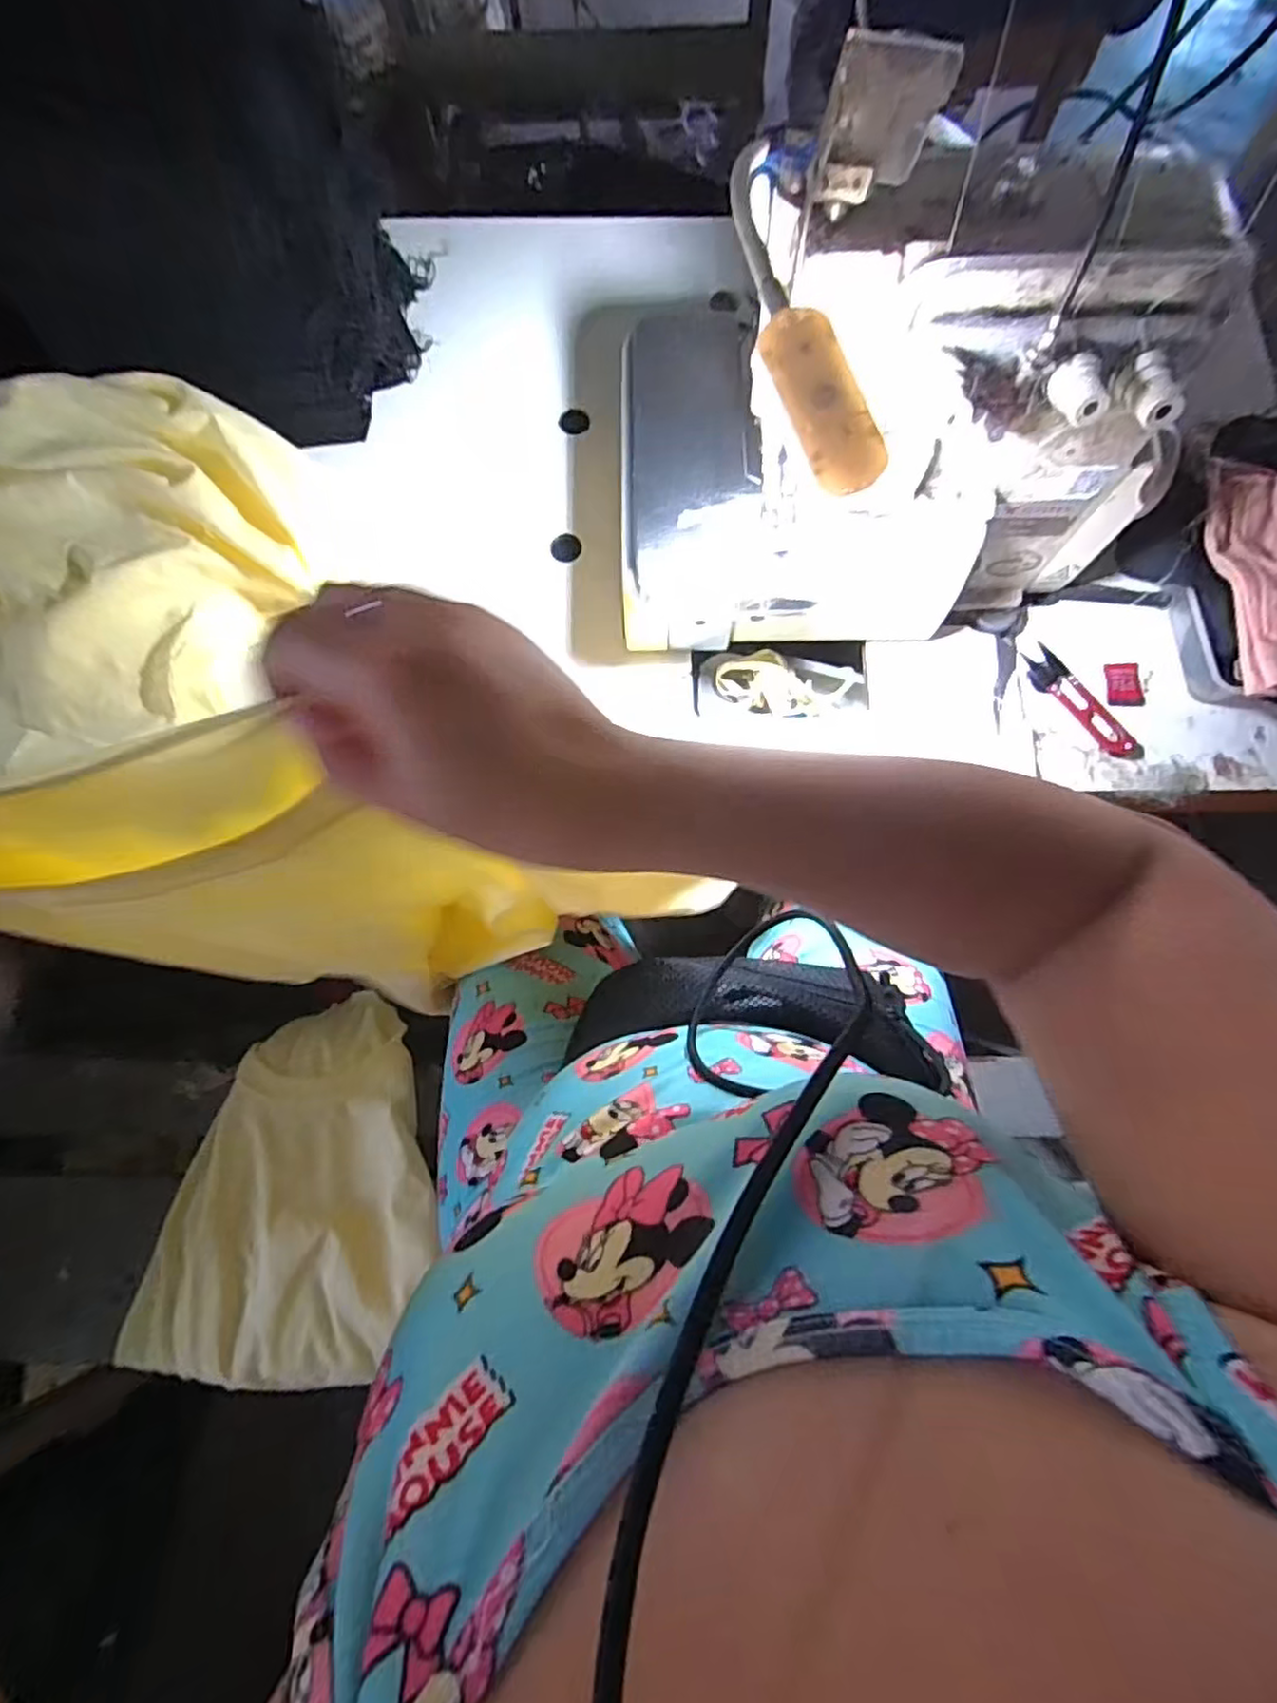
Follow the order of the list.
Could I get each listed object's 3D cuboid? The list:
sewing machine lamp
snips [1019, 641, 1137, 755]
[{"bbox_3d":[0.064,-0.233,0.284,0.037,0.029,0.175,-13,74,-2],"label":"sewing machine lamp"},{"bbox_3d":[0.316,-0.108,0.484,0.034,0.006,0.097,-29,75,-6],"label":"snips"}]

